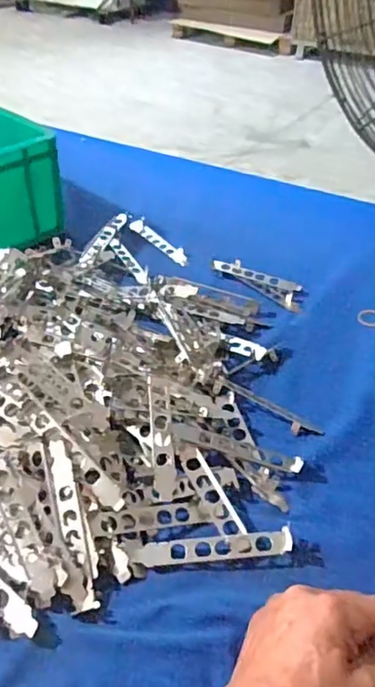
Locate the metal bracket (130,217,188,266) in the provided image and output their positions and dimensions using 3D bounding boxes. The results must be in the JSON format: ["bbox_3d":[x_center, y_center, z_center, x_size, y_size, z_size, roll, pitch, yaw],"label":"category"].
[{"bbox_3d":[-0.042,-0.146,0.806,0.026,0.014,0.119,-26,47,-29],"label":"metal bracket"}]

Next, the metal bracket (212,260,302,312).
[{"bbox_3d":[0.089,-0.081,0.721,0.124,0.013,0.037,24,46,25],"label":"metal bracket"}]

